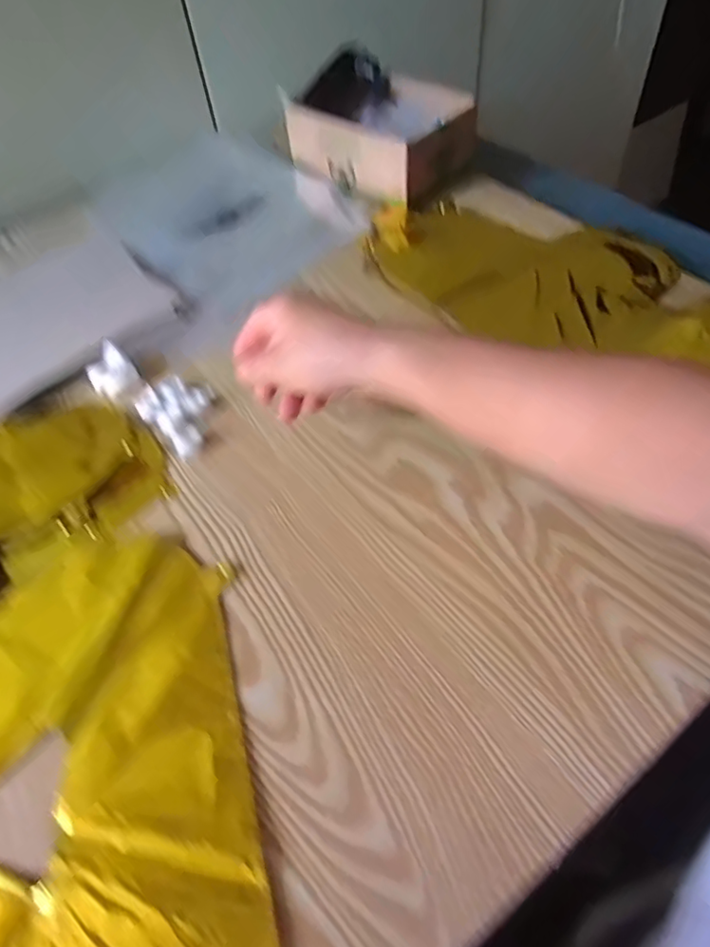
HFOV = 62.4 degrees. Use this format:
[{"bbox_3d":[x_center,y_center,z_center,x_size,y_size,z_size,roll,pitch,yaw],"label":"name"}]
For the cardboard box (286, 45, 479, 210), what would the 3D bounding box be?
[{"bbox_3d":[0.029,-0.379,0.655,0.184,0.074,0.129,36,65,27],"label":"cardboard box"}]

